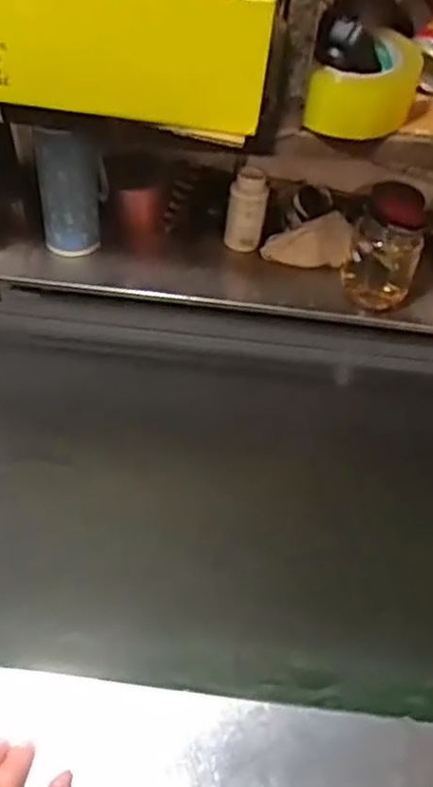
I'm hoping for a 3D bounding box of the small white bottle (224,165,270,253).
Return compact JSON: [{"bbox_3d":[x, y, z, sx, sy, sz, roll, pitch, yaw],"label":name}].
[{"bbox_3d":[0.041,-0.239,0.946,0.053,0.113,0.047,9,47,2],"label":"small white bottle"}]

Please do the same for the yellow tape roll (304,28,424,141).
[{"bbox_3d":[0.141,-0.288,0.663,0.089,0.063,0.101,19,50,12],"label":"yellow tape roll"}]

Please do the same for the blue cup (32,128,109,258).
[{"bbox_3d":[-0.178,-0.247,0.884,0.082,0.169,0.069,-3,48,-9],"label":"blue cup"}]

